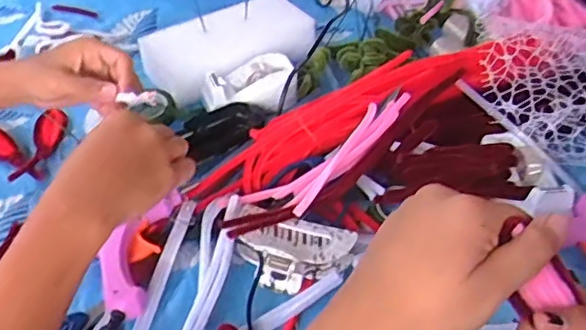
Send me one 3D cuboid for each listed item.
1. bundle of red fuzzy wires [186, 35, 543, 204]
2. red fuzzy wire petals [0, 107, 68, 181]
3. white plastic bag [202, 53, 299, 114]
[{"bbox_3d":[0.066,-0.058,0.591,0.348,0.019,0.069,-24,69,-4],"label":"bundle of red fuzzy wires"},{"bbox_3d":[-0.275,-0.029,0.637,0.107,0.016,0.085,31,51,30],"label":"red fuzzy wire petals"},{"bbox_3d":[-0.046,-0.085,0.671,0.103,0.031,0.064,-9,42,-9],"label":"white plastic bag"}]

